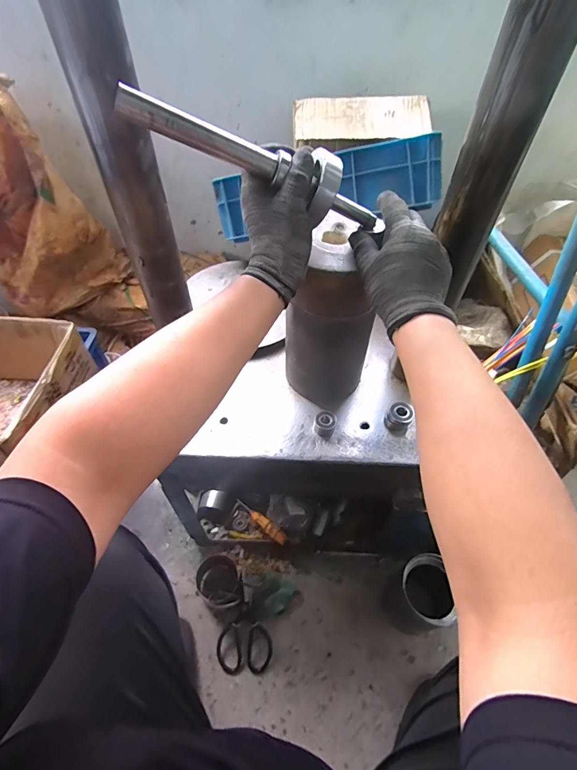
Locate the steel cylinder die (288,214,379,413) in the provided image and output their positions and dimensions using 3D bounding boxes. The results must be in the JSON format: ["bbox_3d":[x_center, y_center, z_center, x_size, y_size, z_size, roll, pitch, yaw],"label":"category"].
[{"bbox_3d":[0.066,-0.087,0.564,0.102,0.263,0.114,31,57,22],"label":"steel cylinder die"}]

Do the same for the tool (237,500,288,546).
[{"bbox_3d":[-0.069,0.326,0.925,0.027,0.037,0.165,-37,39,-26],"label":"tool"}]

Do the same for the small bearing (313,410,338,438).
[{"bbox_3d":[0.057,0.061,0.595,0.033,0.031,0.032,10,52,7],"label":"small bearing"}]

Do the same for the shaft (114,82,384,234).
[{"bbox_3d":[-0.013,-0.219,0.377,0.288,0.049,0.045,12,48,-23],"label":"shaft"}]

